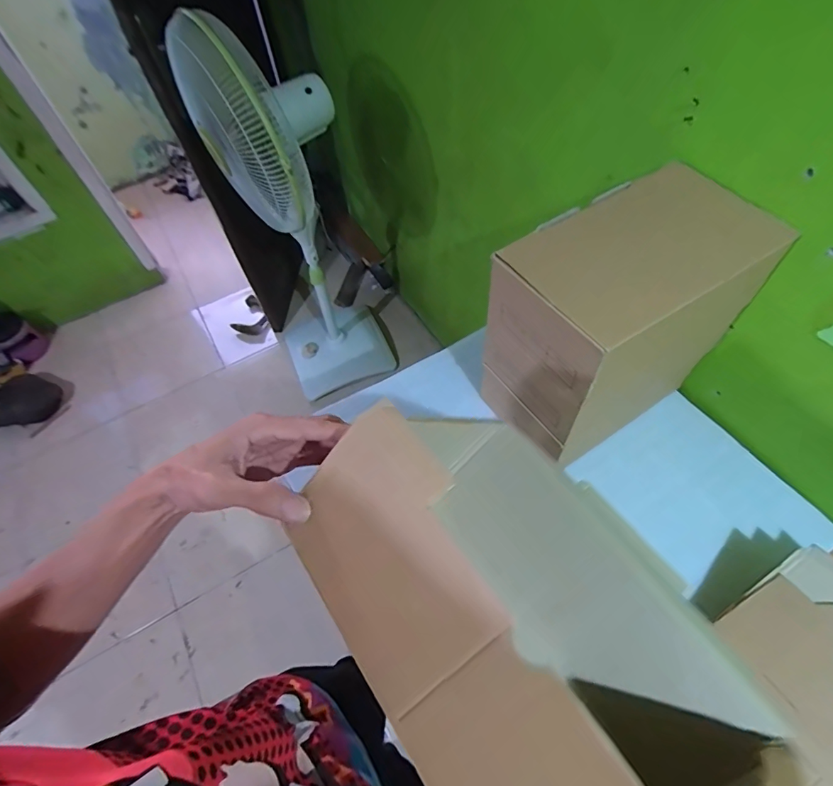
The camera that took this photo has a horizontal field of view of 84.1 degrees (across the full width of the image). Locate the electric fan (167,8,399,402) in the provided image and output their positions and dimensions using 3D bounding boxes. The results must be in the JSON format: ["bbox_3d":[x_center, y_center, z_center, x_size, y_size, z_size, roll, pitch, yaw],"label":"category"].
[{"bbox_3d":[-0.301,-0.411,1.396,0.374,1.251,0.510,-25,59,-11],"label":"electric fan"}]

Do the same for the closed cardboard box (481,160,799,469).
[{"bbox_3d":[0.286,-0.095,0.703,0.330,0.324,0.198,-30,60,-14],"label":"closed cardboard box"}]

